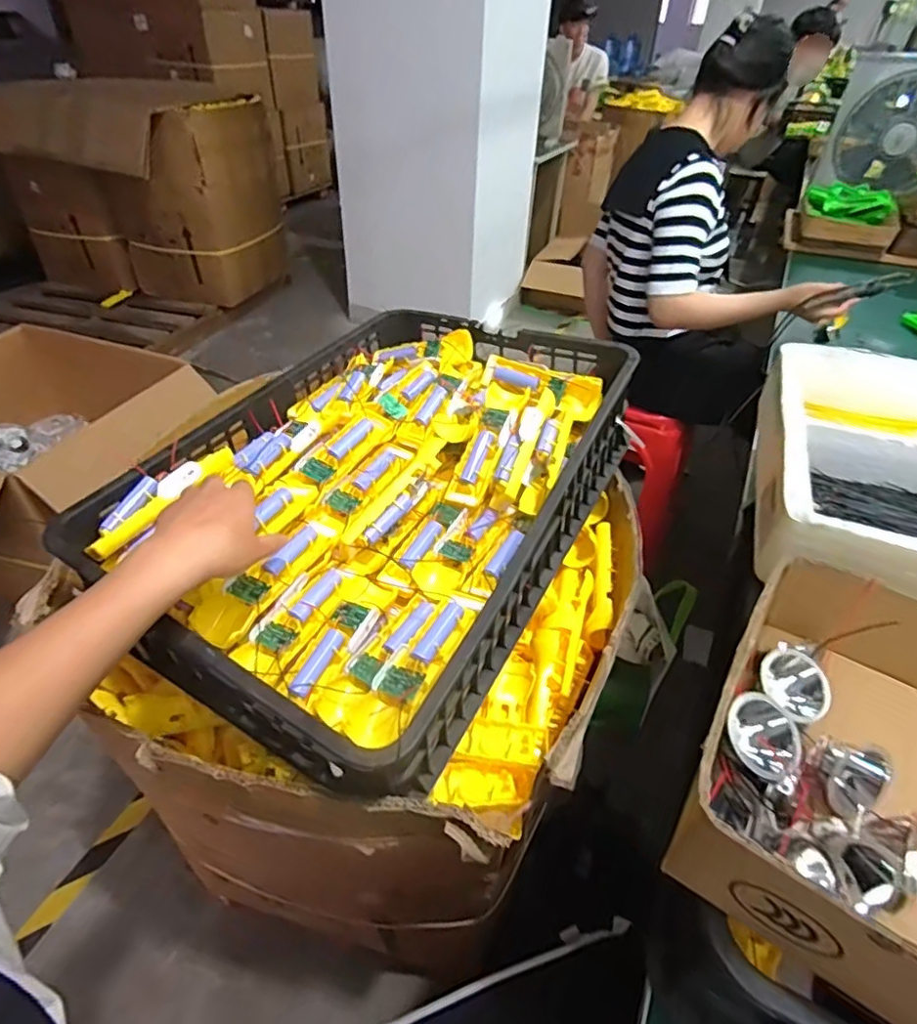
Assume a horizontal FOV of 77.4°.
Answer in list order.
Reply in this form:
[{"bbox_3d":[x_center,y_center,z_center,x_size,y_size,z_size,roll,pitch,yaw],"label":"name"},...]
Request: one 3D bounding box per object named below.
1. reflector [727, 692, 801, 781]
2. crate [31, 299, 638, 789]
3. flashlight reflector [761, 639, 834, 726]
[{"bbox_3d":[0.175,0.130,0.331,0.026,0.038,0.044,-18,46,-21],"label":"reflector"},{"bbox_3d":[-0.075,-0.027,0.667,0.400,0.142,0.583,22,46,21],"label":"crate"},{"bbox_3d":[0.216,0.109,0.365,0.022,0.043,0.043,-26,49,-27],"label":"flashlight reflector"}]

